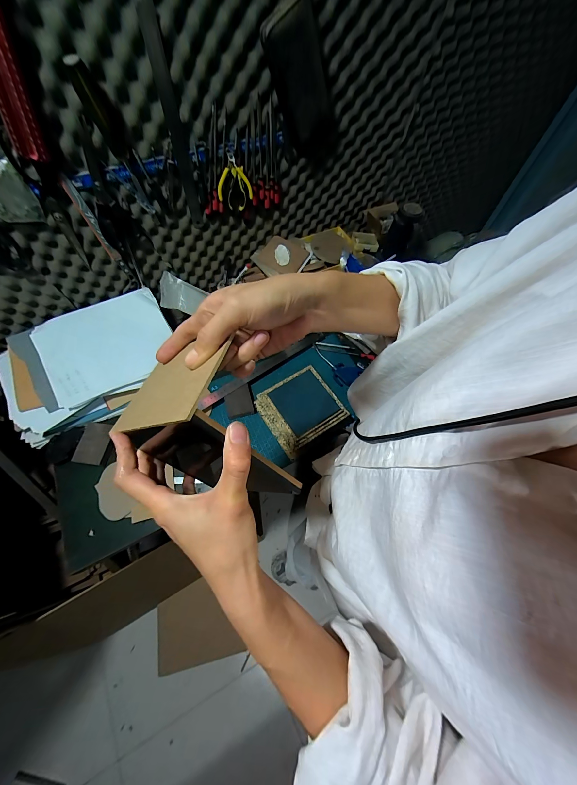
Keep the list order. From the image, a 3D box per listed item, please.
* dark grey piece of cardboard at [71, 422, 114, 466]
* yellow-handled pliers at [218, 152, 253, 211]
[{"bbox_3d":[-0.470,0.123,0.639,0.070,0.010,0.097,12,71,-13],"label":"dark grey piece of cardboard"},{"bbox_3d":[-0.126,-0.483,0.613,0.076,0.108,0.025,-4,65,-3],"label":"yellow-handled pliers"}]

